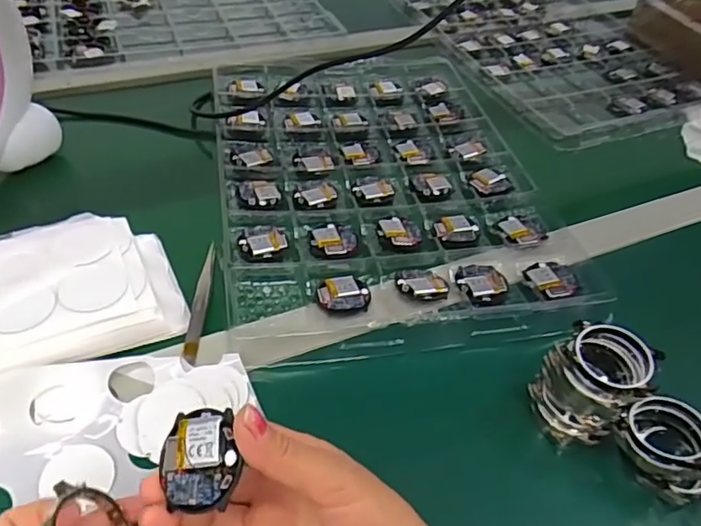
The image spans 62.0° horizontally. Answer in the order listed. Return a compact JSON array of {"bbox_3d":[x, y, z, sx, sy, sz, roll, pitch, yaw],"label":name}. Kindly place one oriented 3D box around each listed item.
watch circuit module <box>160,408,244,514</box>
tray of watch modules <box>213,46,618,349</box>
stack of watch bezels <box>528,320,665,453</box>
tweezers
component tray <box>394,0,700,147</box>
[{"bbox_3d":[-0.067,0.086,0.255,0.039,0.006,0.042,-19,62,19],"label":"watch circuit module"},{"bbox_3d":[0.026,-0.105,0.588,0.302,0.014,0.435,-5,46,-11],"label":"tray of watch modules"},{"bbox_3d":[0.154,0.077,0.369,0.049,0.069,0.053,-13,48,-18],"label":"stack of watch bezels"},{"bbox_3d":[-0.115,0.026,0.449,0.011,0.008,0.125,2,45,-4],"label":"tweezers"},{"bbox_3d":[0.287,-0.325,0.843,0.311,0.019,0.447,-16,49,-21],"label":"component tray"}]

